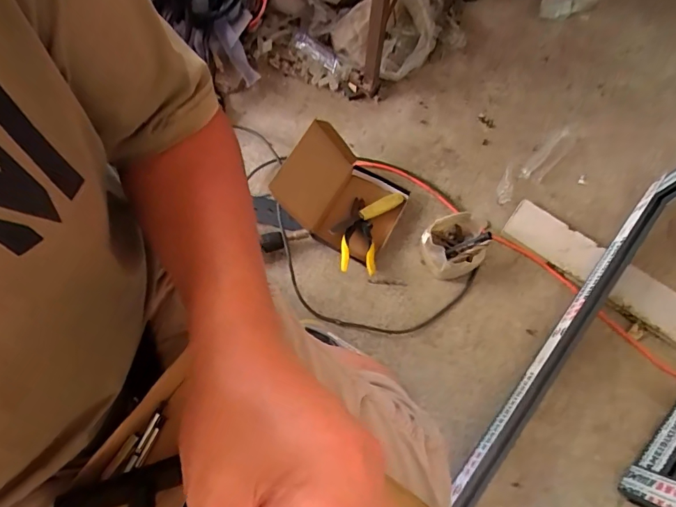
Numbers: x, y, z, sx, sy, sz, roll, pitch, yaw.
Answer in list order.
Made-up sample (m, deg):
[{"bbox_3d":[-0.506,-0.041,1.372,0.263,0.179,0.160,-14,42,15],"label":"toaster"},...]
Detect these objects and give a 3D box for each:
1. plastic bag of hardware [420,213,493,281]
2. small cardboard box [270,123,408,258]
[{"bbox_3d":[0.250,-0.022,0.962,0.130,0.108,0.130,4,69,0],"label":"plastic bag of hardware"},{"bbox_3d":[0.002,-0.134,0.975,0.271,0.107,0.200,36,72,12],"label":"small cardboard box"}]

